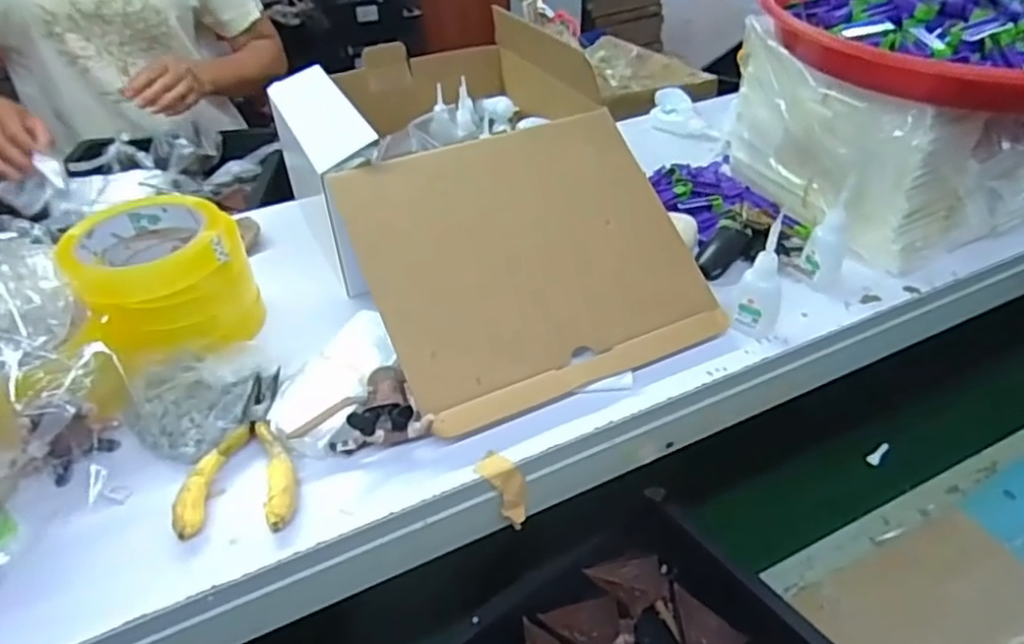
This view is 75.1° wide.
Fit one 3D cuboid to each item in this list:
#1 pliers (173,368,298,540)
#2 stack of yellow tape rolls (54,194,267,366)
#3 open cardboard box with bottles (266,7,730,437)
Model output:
[{"bbox_3d":[-0.163,0.077,0.414,0.064,0.011,0.119,-5,40,-4],"label":"pliers"},{"bbox_3d":[-0.245,-0.028,0.480,0.093,0.105,0.106,-4,40,-3],"label":"stack of yellow tape rolls"},{"bbox_3d":[-0.034,-0.114,0.550,0.245,0.117,0.391,-18,43,-19],"label":"open cardboard box with bottles"}]

